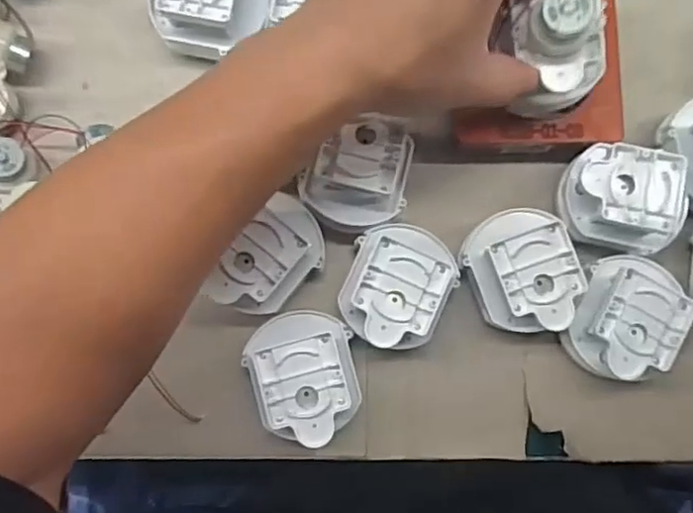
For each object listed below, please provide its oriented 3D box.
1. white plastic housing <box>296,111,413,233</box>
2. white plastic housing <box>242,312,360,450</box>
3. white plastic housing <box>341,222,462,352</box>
[{"bbox_3d":[0.006,-0.048,0.351,0.061,0.034,0.059,8,83,0],"label":"white plastic housing"},{"bbox_3d":[-0.023,0.066,0.345,0.057,0.044,0.068,-7,83,-1],"label":"white plastic housing"},{"bbox_3d":[0.028,0.019,0.352,0.056,0.045,0.066,17,83,2],"label":"white plastic housing"}]

